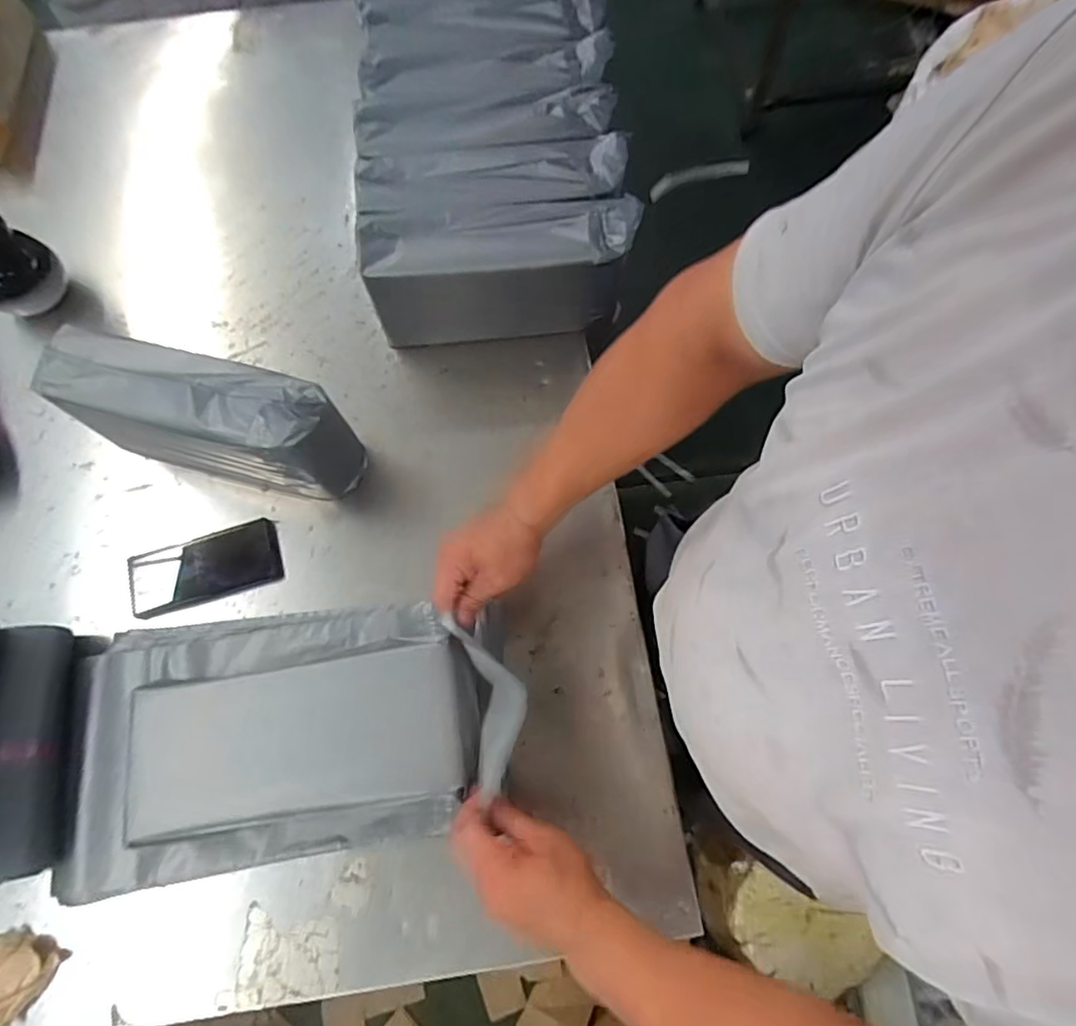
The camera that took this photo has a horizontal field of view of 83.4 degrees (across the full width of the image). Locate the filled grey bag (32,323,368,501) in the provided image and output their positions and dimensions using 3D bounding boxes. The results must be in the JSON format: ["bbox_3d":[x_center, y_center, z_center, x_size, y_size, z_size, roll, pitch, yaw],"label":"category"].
[{"bbox_3d":[-0.367,-0.106,0.679,0.314,0.164,0.092,15,72,6],"label":"filled grey bag"}]

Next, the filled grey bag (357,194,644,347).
[{"bbox_3d":[-0.046,-0.292,0.728,0.308,0.137,0.095,-7,71,-2],"label":"filled grey bag"}]

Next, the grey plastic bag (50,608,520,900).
[{"bbox_3d":[-0.256,0.209,0.594,0.461,0.111,0.246,-9,71,-3],"label":"grey plastic bag"}]

